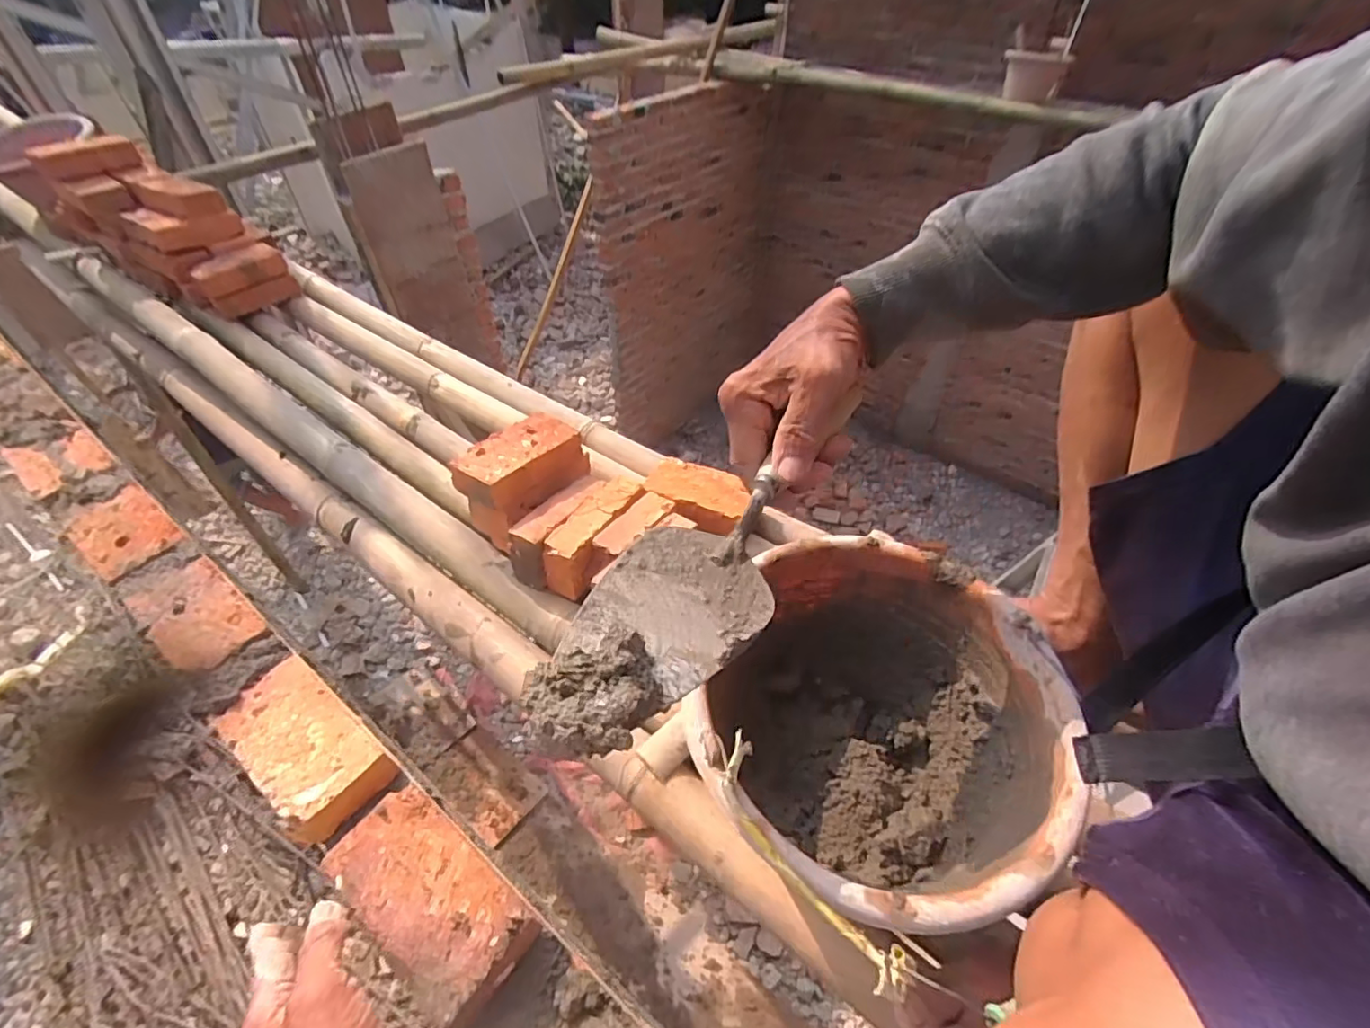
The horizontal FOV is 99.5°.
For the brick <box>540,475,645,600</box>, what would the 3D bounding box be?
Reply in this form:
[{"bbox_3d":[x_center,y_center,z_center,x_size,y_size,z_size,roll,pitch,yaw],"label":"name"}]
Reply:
[{"bbox_3d":[-0.109,0.022,0.714,0.054,0.069,0.157,20,50,16],"label":"brick"}]

